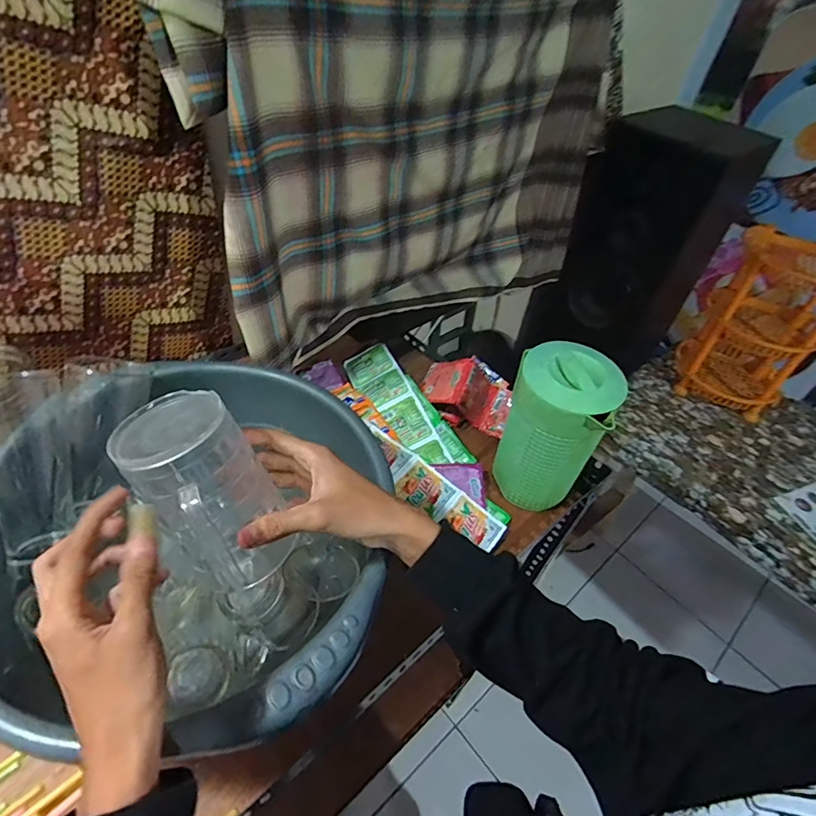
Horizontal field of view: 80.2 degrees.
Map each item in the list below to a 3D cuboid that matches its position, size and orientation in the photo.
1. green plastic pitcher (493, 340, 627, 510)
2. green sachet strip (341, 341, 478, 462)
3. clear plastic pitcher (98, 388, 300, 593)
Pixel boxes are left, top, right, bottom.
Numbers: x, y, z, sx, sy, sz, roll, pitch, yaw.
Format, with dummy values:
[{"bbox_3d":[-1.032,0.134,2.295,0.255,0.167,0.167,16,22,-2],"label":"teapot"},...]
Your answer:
[{"bbox_3d":[0.164,0.028,0.569,0.102,0.191,0.089,25,48,16],"label":"green plastic pitcher"},{"bbox_3d":[-0.009,-0.010,0.691,0.075,0.044,0.252,-24,54,-28],"label":"green sachet strip"},{"bbox_3d":[-0.141,0.070,0.350,0.079,0.141,0.083,7,42,29],"label":"clear plastic pitcher"}]

